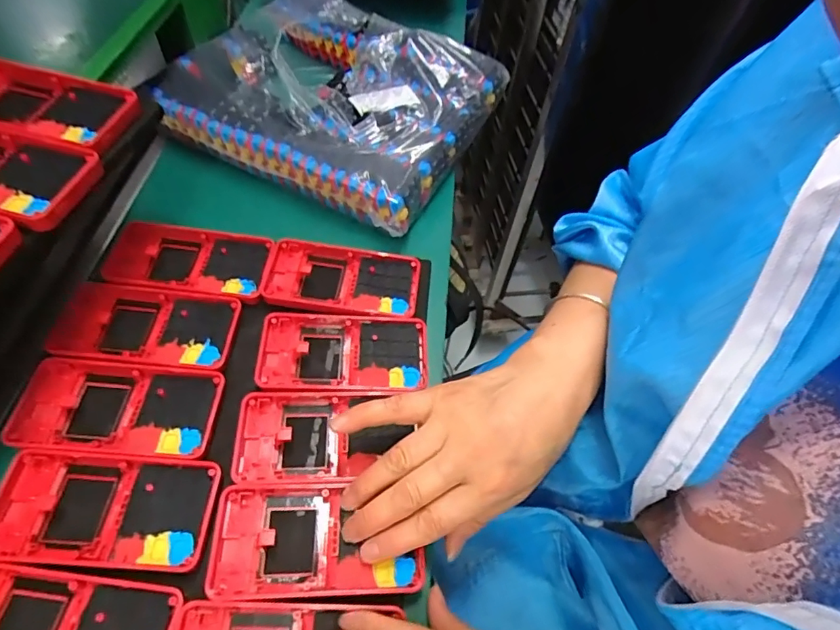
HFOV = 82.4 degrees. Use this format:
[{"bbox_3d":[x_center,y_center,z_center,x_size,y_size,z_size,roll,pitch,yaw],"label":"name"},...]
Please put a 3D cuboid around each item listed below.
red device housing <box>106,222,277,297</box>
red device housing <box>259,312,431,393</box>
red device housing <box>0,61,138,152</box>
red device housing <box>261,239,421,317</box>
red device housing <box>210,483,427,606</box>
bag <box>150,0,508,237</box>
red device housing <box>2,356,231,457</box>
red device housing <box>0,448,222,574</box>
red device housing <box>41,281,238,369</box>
[{"bbox_3d":[-0.188,-0.045,0.388,0.128,0.012,0.065,5,56,-2],"label":"red device housing"},{"bbox_3d":[-0.057,0.028,0.358,0.124,0.018,0.061,2,56,-4],"label":"red device housing"},{"bbox_3d":[-0.259,-0.141,0.322,0.131,0.019,0.061,12,54,5],"label":"red device housing"},{"bbox_3d":[-0.064,-0.028,0.392,0.123,0.012,0.064,4,56,-2],"label":"red device housing"},{"bbox_3d":[-0.061,0.133,0.287,0.120,0.016,0.060,0,54,-5],"label":"red device housing"},{"bbox_3d":[-0.084,-0.248,0.516,0.292,0.044,0.292,23,57,11],"label":"bag"},{"bbox_3d":[-0.199,0.061,0.317,0.124,0.011,0.062,3,56,-3],"label":"red device housing"},{"bbox_3d":[-0.188,0.116,0.286,0.122,0.014,0.063,4,56,-2],"label":"red device housing"},{"bbox_3d":[-0.200,0.007,0.352,0.124,0.011,0.062,5,56,-2],"label":"red device housing"}]

